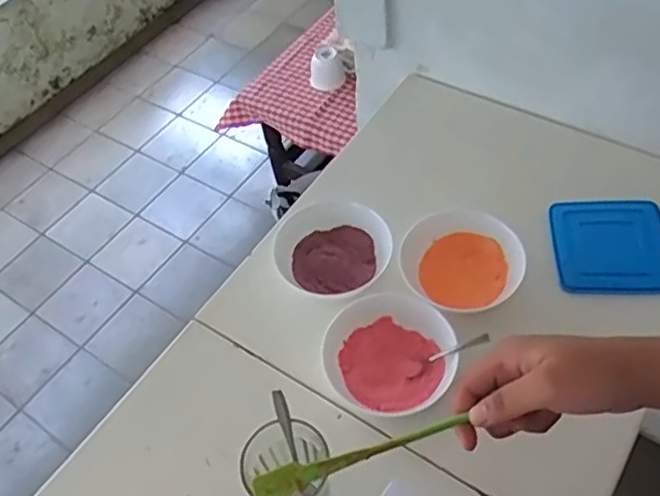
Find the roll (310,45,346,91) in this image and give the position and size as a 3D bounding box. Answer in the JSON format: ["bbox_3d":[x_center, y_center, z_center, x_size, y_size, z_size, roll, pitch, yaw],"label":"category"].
[{"bbox_3d":[-0.007,-0.440,1.591,0.089,0.076,0.074,-8,52,-1],"label":"roll"}]

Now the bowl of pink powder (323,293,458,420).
[{"bbox_3d":[0.067,0.124,0.732,0.145,0.053,0.132,-3,52,4],"label":"bowl of pink powder"}]

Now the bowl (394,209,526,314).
[{"bbox_3d":[0.162,0.024,0.804,0.146,0.063,0.143,-3,52,4],"label":"bowl"}]

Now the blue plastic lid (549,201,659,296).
[{"bbox_3d":[0.357,-0.001,0.816,0.141,0.016,0.135,1,53,7],"label":"blue plastic lid"}]

